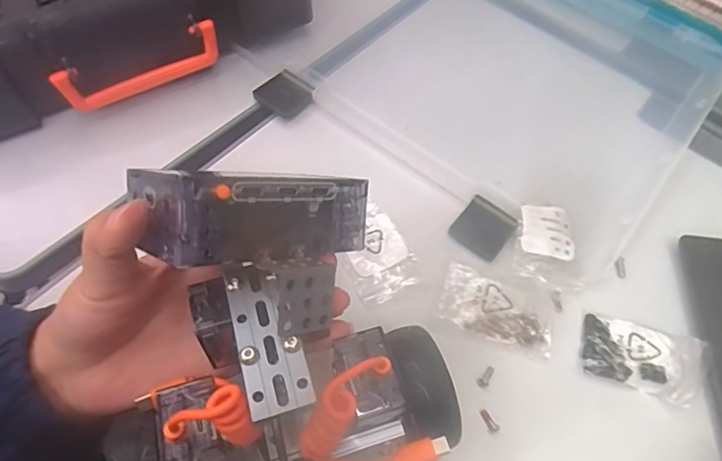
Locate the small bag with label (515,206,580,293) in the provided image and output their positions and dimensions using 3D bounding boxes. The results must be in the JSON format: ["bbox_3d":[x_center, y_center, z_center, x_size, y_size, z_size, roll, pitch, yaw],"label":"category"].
[{"bbox_3d":[0.126,0.012,0.344,0.042,0.017,0.057,1,60,-4],"label":"small bag with label"}]

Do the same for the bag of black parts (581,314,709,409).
[{"bbox_3d":[0.178,0.080,0.314,0.071,0.014,0.042,21,60,8],"label":"bag of black parts"}]

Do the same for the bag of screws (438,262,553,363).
[{"bbox_3d":[0.090,0.051,0.322,0.074,0.015,0.037,19,60,6],"label":"bag of screws"}]

